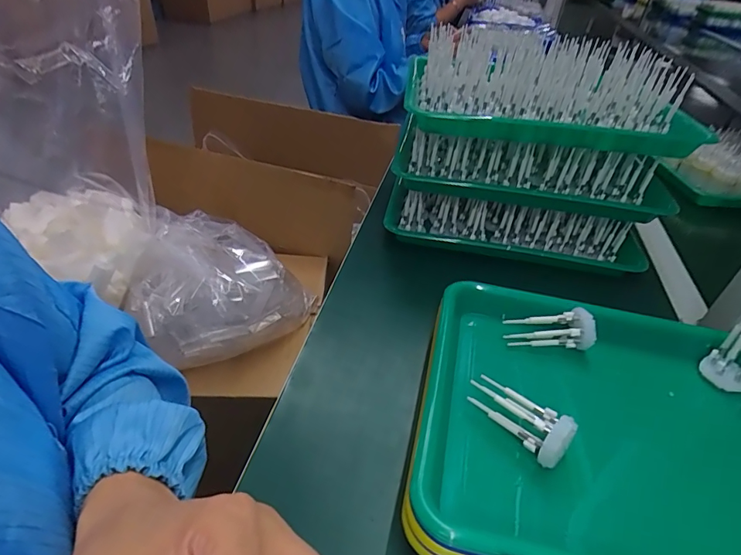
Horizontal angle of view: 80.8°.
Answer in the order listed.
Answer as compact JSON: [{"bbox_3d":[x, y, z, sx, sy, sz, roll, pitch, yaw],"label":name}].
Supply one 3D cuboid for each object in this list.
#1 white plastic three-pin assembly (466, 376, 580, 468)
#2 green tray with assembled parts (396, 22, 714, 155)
[{"bbox_3d":[0.107,0.102,0.321,0.076,0.038,0.027,34,47,30],"label":"white plastic three-pin assembly"},{"bbox_3d":[0.205,-0.231,0.525,0.289,0.075,0.231,6,39,-1],"label":"green tray with assembled parts"}]

